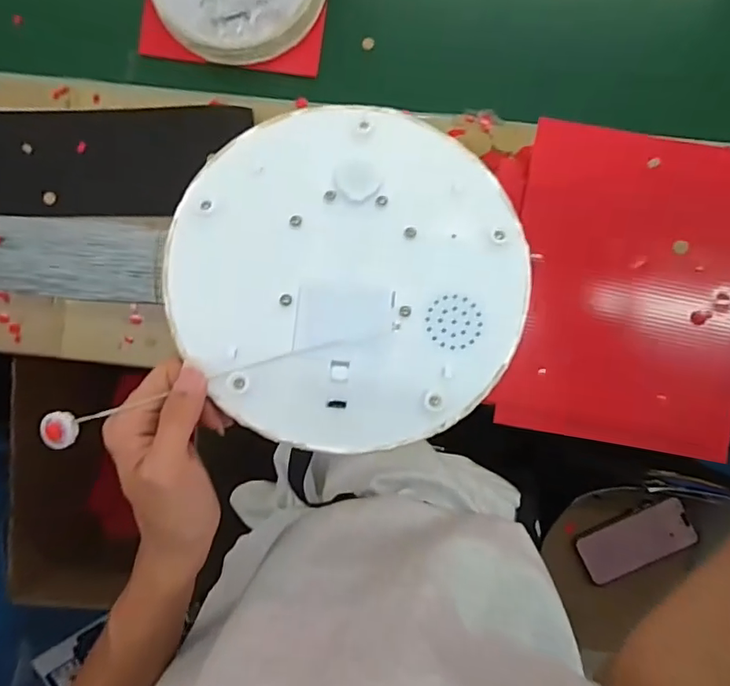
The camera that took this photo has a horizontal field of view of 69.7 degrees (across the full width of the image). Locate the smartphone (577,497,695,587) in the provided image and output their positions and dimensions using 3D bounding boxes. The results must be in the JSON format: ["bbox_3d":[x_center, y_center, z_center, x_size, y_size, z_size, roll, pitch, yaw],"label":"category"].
[{"bbox_3d":[0.371,0.273,0.717,0.150,0.010,0.070,-29,83,8],"label":"smartphone"}]

